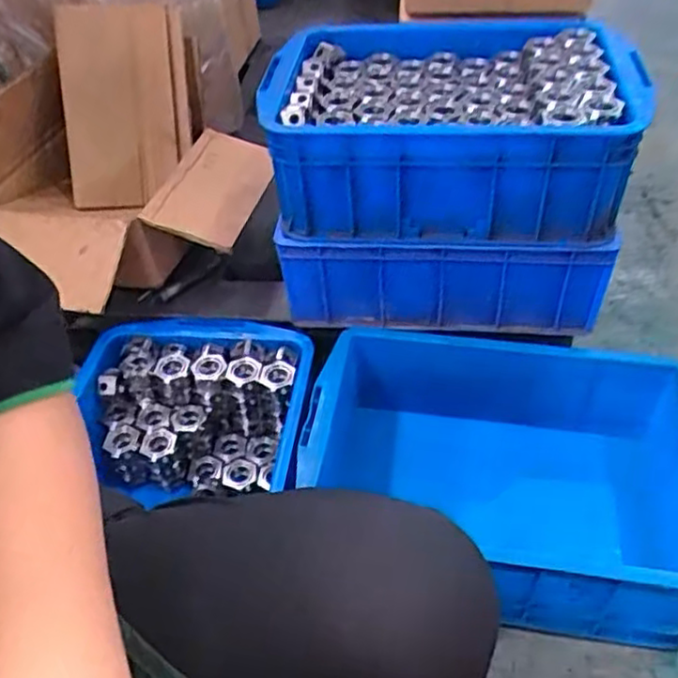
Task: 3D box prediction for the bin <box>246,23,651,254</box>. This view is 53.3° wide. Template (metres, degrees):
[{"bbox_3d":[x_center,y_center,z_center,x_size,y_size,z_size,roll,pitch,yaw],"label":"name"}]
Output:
[{"bbox_3d":[0.132,-0.275,0.851,0.423,0.142,0.317,3,45,7],"label":"bin"}]

